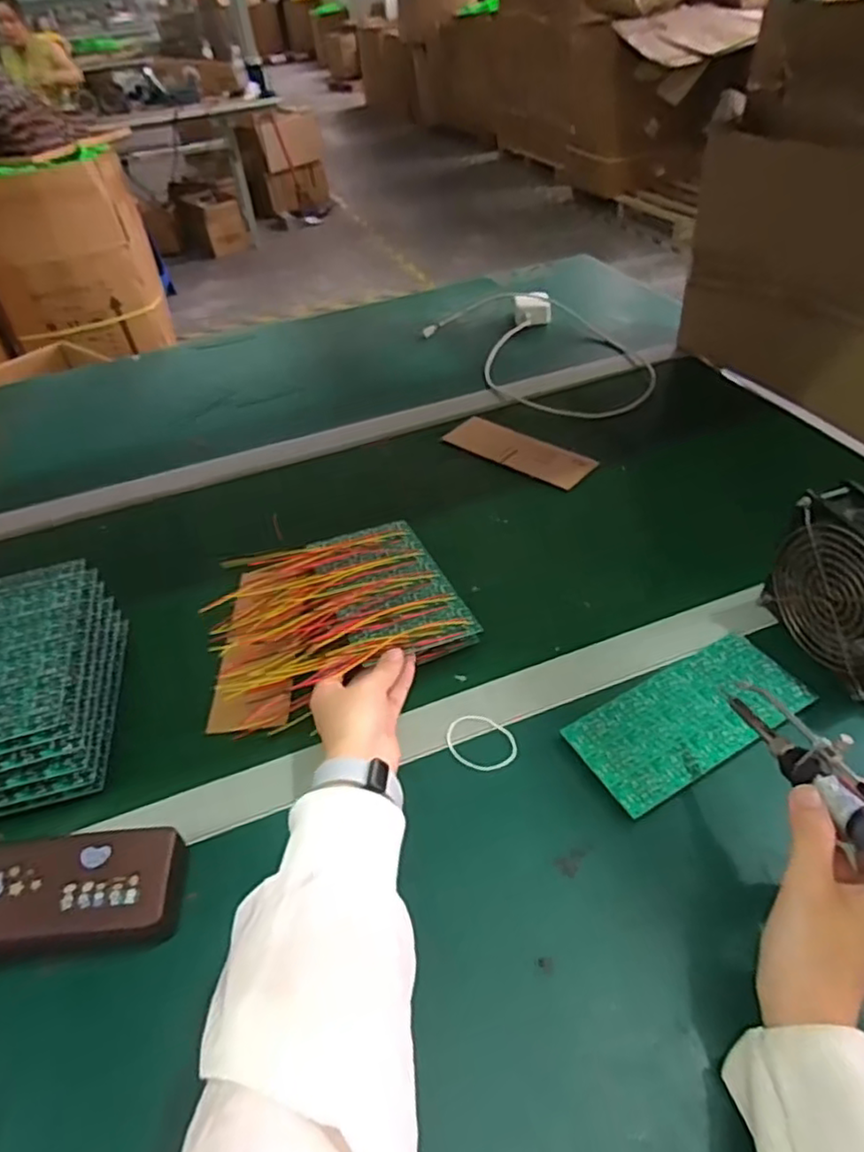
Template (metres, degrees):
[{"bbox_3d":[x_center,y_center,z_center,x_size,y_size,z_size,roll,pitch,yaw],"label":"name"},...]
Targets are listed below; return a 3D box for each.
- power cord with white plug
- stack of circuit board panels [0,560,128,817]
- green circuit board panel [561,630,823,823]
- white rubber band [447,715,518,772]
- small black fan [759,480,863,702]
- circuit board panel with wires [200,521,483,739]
[{"bbox_3d":[0.151,-0.337,0.929,0.216,0.034,0.415,-21,45,-16],"label":"power cord with white plug"},{"bbox_3d":[-0.316,0.087,0.514,0.110,0.088,0.178,-13,43,-9],"label":"stack of circuit board panels"},{"bbox_3d":[0.189,0.101,0.475,0.173,0.005,0.078,-25,48,-16],"label":"green circuit board panel"},{"bbox_3d":[0.037,0.125,0.484,0.053,0.006,0.041,22,49,26],"label":"white rubber band"},{"bbox_3d":[0.315,0.012,0.482,0.044,0.119,0.119,-14,43,-9],"label":"small black fan"},{"bbox_3d":[-0.085,0.030,0.567,0.207,0.044,0.179,-18,44,-13],"label":"circuit board panel with wires"}]

